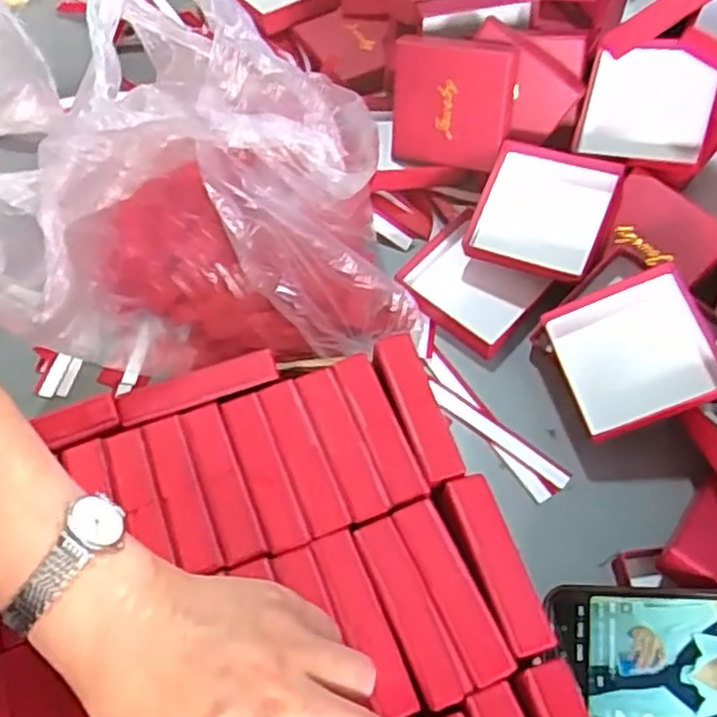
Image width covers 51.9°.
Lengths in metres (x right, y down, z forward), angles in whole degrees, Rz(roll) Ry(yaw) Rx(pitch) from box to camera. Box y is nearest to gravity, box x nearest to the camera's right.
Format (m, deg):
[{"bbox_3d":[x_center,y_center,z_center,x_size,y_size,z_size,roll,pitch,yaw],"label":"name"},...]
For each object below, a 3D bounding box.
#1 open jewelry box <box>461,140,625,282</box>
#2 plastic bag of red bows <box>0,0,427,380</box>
[{"bbox_3d":[0.135,-0.109,0.546,0.095,0.019,0.100,19,74,21],"label":"open jewelry box"},{"bbox_3d":[-0.100,-0.089,0.436,0.251,0.241,0.141,-13,61,-6],"label":"plastic bag of red bows"}]

